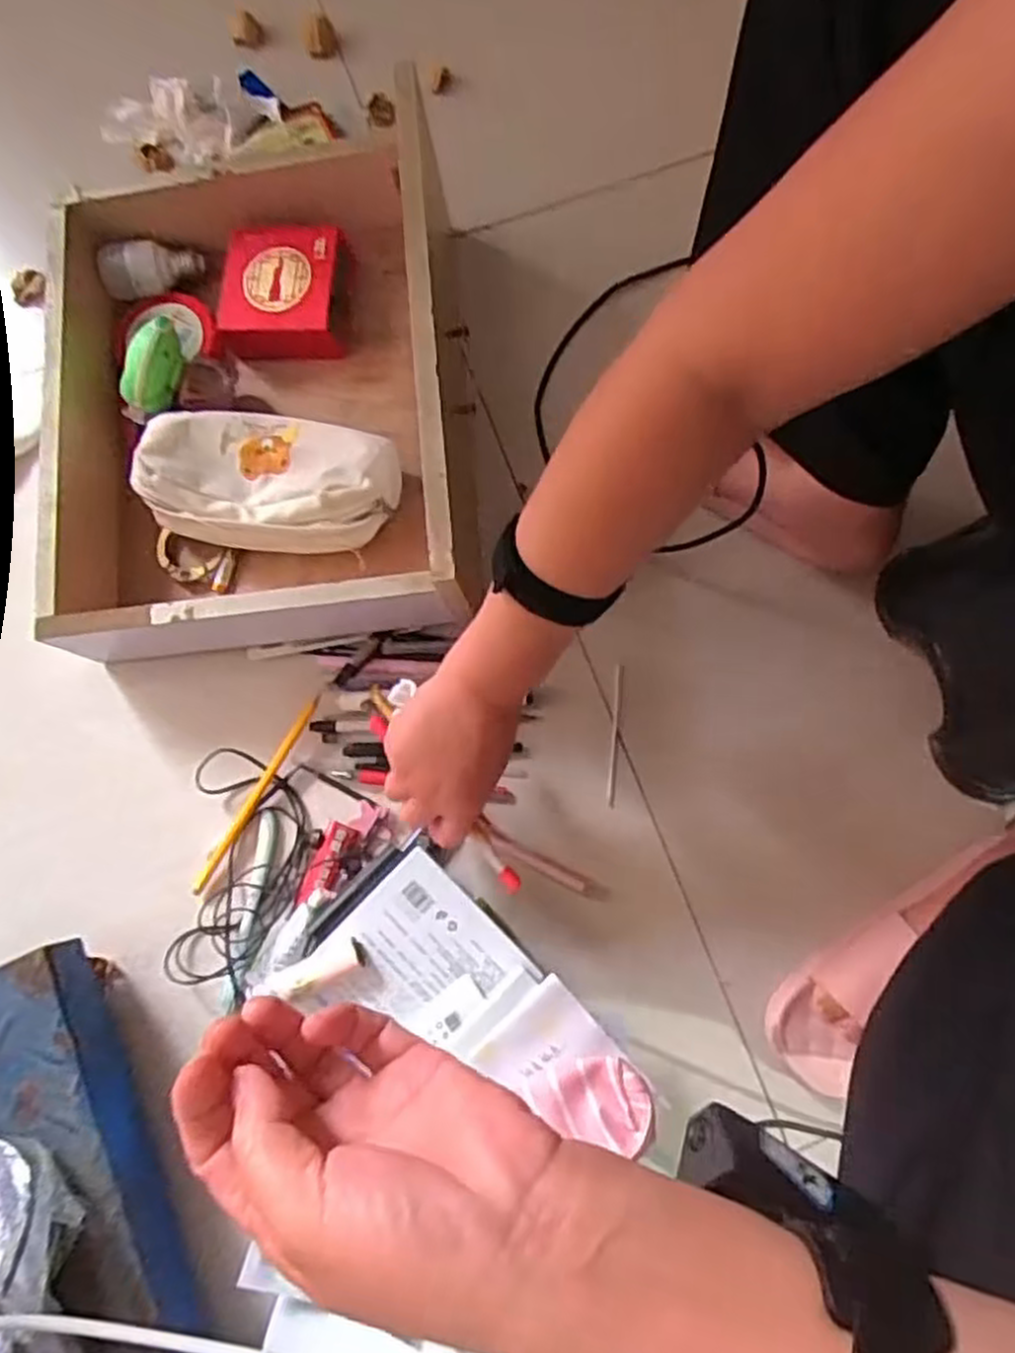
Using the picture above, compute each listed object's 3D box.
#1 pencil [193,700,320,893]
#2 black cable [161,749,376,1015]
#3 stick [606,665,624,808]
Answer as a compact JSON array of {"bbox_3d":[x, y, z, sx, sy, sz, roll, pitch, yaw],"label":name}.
[{"bbox_3d":[-0.191,0.089,0.595,0.009,0.010,0.166,30,79,7],"label":"pencil"},{"bbox_3d":[-0.200,0.136,0.580,0.117,0.021,0.172,30,79,7],"label":"black cable"},{"bbox_3d":[0.086,0.046,0.620,0.006,0.004,0.114,6,77,2],"label":"stick"}]

